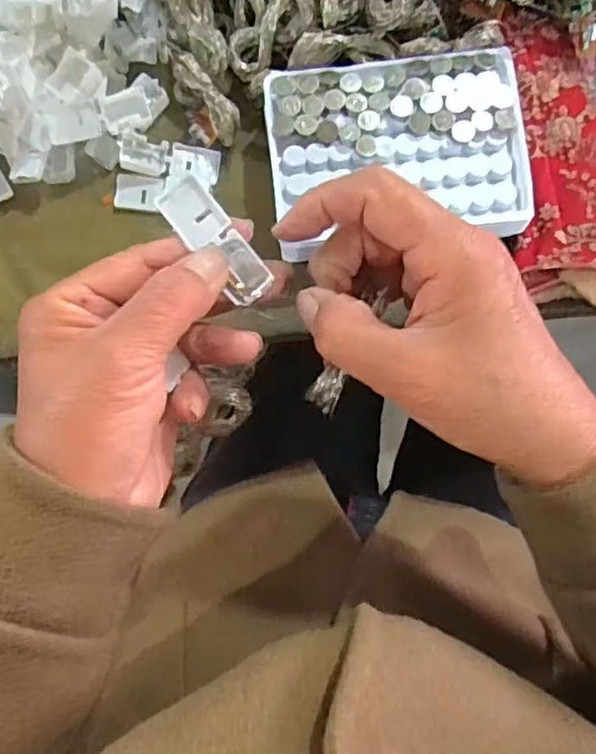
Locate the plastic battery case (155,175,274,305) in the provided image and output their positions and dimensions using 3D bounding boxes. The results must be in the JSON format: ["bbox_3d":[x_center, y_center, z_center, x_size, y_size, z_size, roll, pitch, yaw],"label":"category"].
[{"bbox_3d":[-0.032,-0.053,0.241,0.019,0.012,0.055,-39,90,1],"label":"plastic battery case"}]

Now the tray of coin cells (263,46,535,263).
[{"bbox_3d":[0.050,-0.118,0.316,0.127,0.018,0.094,-5,84,1],"label":"tray of coin cells"}]

